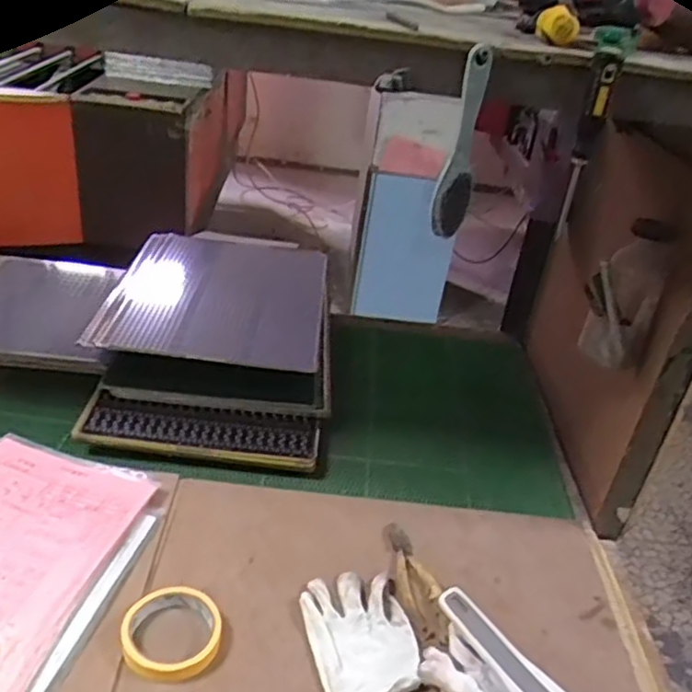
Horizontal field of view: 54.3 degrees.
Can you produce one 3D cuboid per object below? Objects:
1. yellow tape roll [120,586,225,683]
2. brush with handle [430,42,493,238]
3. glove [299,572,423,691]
[{"bbox_3d":[-0.171,0.283,0.669,0.097,0.019,0.090,6,32,-4],"label":"yellow tape roll"},{"bbox_3d":[0.105,-0.186,0.625,0.032,0.166,0.037,10,32,2],"label":"brush with handle"},{"bbox_3d":[0.016,0.298,0.699,0.104,0.016,0.144,-3,34,-18],"label":"glove"}]

